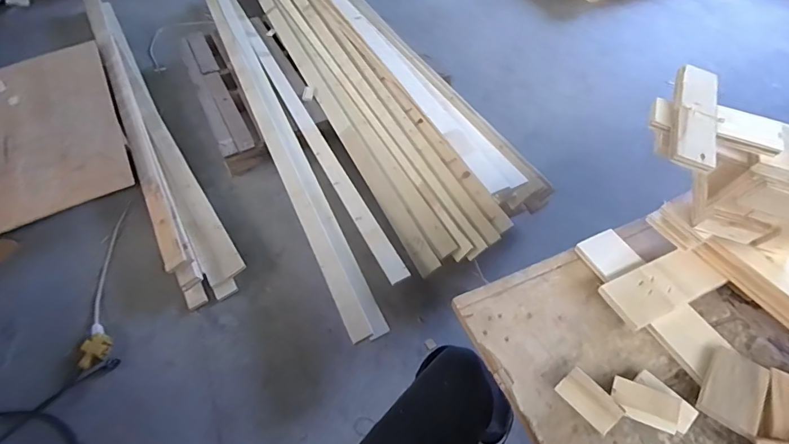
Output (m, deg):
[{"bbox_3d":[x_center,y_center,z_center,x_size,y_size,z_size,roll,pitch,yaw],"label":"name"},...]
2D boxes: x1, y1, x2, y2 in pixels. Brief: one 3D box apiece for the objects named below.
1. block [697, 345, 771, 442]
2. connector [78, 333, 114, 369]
[{"bbox_3d":[0.415,0.205,0.509,0.060,0.009,0.094,29,66,26],"label":"block"},{"bbox_3d":[-1.019,0.435,1.424,0.093,0.031,0.119,5,52,8],"label":"connector"}]

